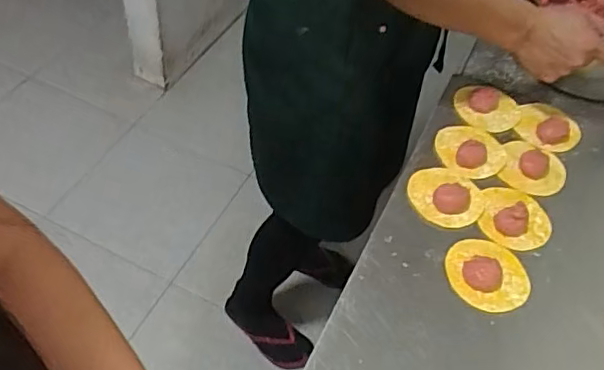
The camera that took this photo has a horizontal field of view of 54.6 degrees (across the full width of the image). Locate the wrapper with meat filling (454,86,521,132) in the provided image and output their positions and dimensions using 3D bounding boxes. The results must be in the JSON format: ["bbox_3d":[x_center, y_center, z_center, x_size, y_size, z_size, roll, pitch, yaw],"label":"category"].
[{"bbox_3d":[0.236,-0.099,0.744,0.080,0.011,0.070,31,56,18],"label":"wrapper with meat filling"}]

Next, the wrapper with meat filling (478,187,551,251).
[{"bbox_3d":[0.236,0.031,0.643,0.079,0.022,0.077,3,52,-3],"label":"wrapper with meat filling"}]

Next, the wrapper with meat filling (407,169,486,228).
[{"bbox_3d":[0.162,0.013,0.659,0.084,0.016,0.071,20,53,10],"label":"wrapper with meat filling"}]

